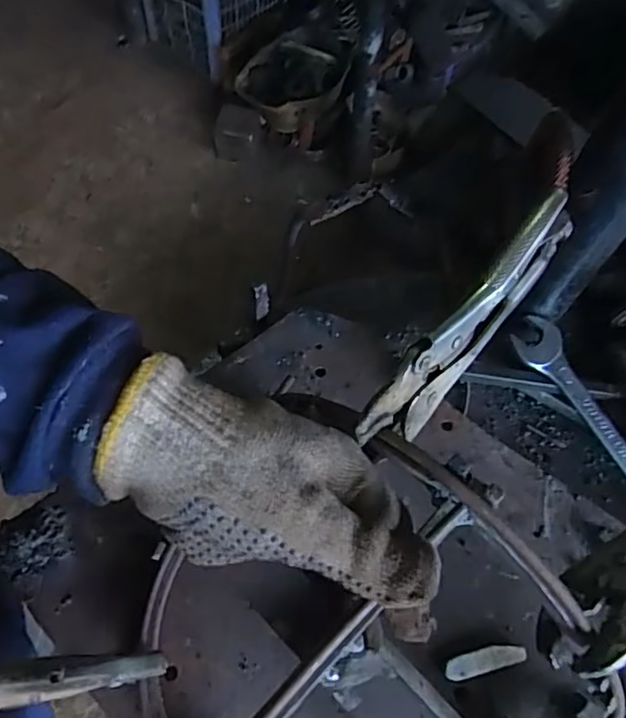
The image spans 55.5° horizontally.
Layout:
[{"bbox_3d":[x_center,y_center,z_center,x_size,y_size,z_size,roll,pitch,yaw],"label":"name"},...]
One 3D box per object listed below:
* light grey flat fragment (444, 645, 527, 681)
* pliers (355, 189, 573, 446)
[{"bbox_3d":[0.098,0.172,0.338,0.047,0.004,0.012,-12,66,-8],"label":"light grey flat fragment"},{"bbox_3d":[0.081,-0.020,0.304,0.023,0.048,0.170,37,69,14],"label":"pliers"}]

